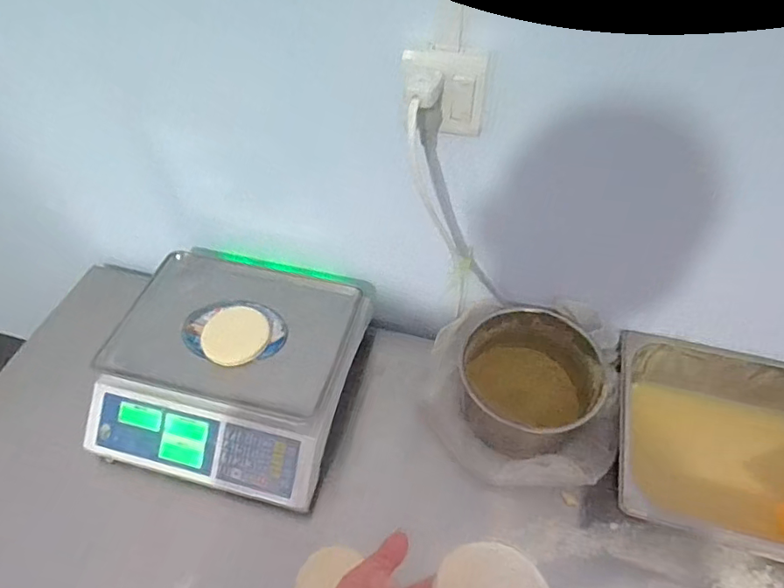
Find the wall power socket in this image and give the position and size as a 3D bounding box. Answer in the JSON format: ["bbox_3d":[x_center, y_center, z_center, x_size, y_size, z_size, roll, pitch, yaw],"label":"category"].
[{"bbox_3d":[0.055,-0.203,0.529,0.079,0.086,0.019,-3,50,-2],"label":"wall power socket"}]

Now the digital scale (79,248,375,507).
[{"bbox_3d":[-0.231,0.101,0.783,0.335,0.140,0.337,11,51,10],"label":"digital scale"}]

